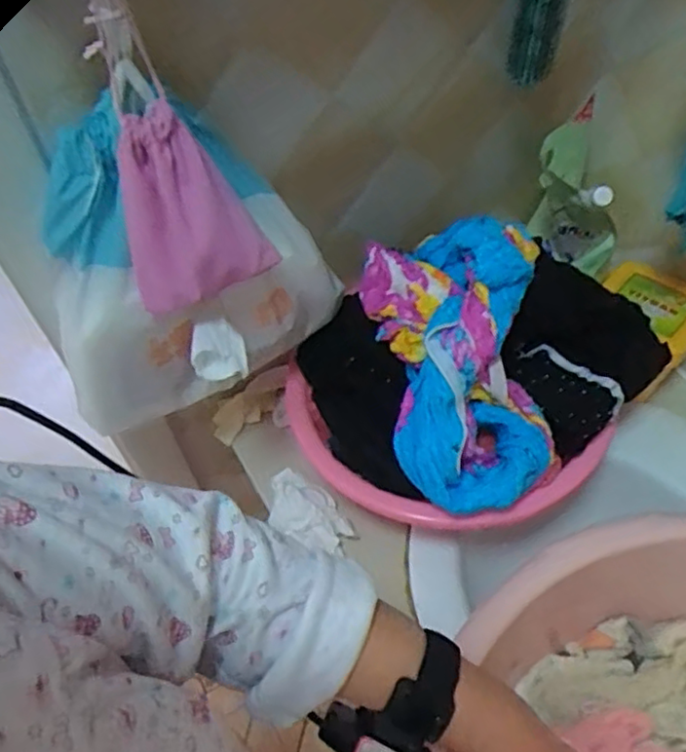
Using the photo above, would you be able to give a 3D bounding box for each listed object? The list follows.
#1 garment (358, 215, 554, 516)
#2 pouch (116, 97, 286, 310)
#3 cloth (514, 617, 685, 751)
[{"bbox_3d":[0.109,-0.012,0.587,0.149,0.154,0.220,-9,56,-4],"label":"garment"},{"bbox_3d":[-0.109,-0.114,0.468,0.104,0.128,0.054,-4,55,0],"label":"pouch"},{"bbox_3d":[0.264,0.262,0.559,0.210,0.034,0.097,-3,55,0],"label":"cloth"}]

